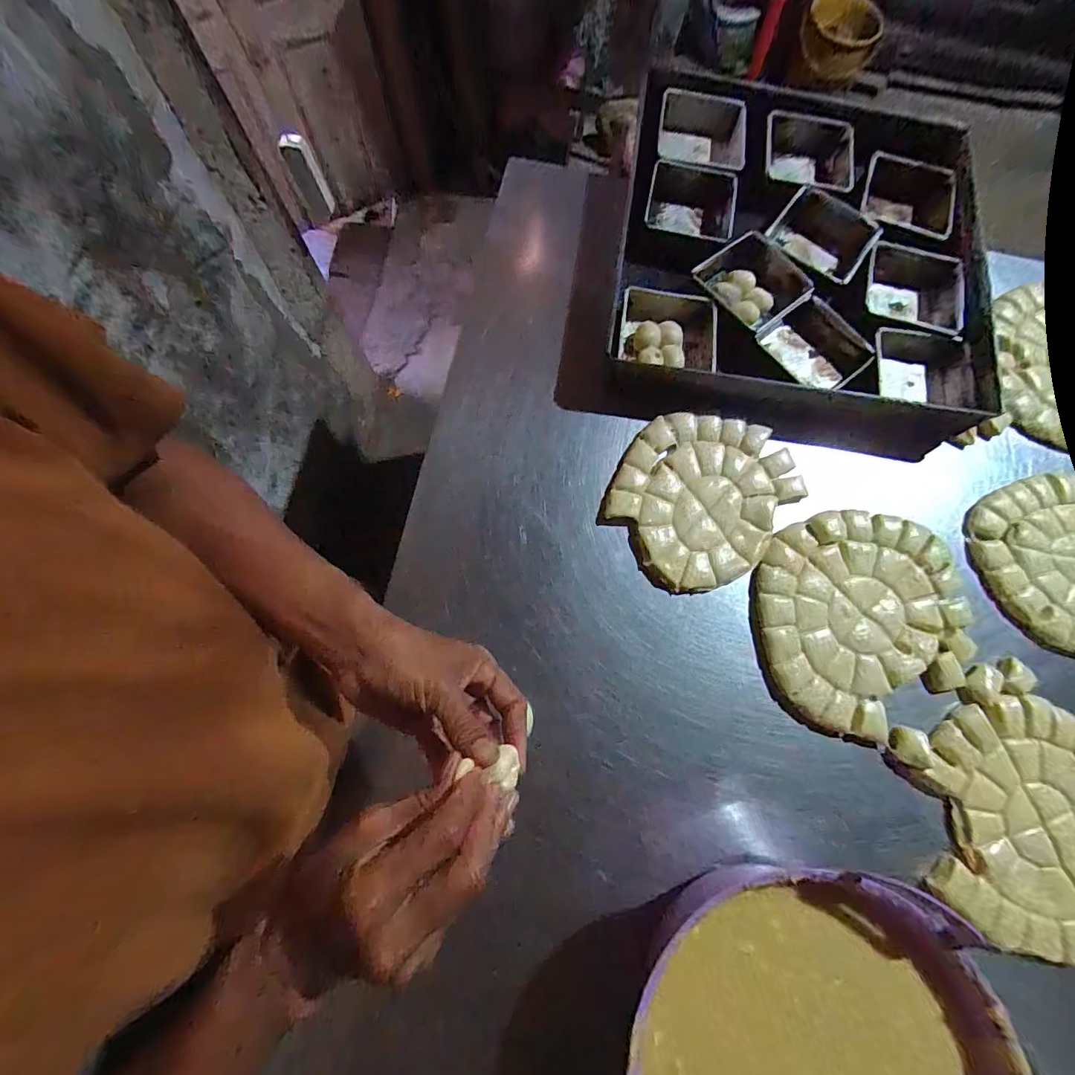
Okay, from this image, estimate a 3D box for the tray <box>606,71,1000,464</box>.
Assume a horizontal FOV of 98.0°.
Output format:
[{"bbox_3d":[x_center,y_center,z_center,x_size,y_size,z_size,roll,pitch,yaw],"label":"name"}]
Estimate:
[{"bbox_3d":[0.345,-0.371,0.605,0.446,0.070,0.482,11,76,0],"label":"tray"}]

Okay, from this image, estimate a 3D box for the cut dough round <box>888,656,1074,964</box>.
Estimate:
[{"bbox_3d":[0.512,0.264,0.480,0.277,0.022,0.236,-32,80,-9],"label":"cut dough round"}]

